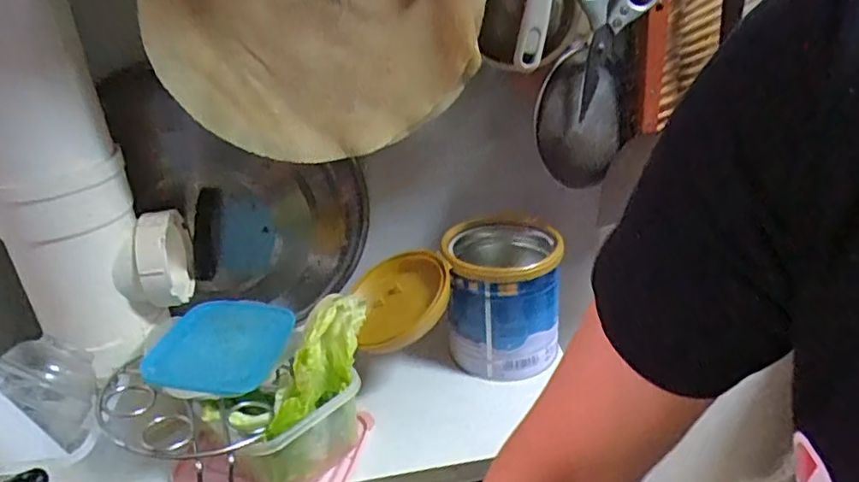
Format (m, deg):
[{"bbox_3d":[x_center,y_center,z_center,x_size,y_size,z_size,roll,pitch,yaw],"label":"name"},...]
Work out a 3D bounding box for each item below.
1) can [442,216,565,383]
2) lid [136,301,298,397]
[{"bbox_3d":[0.082,0.060,0.703,0.125,0.138,0.131,-3,27,2],"label":"can"},{"bbox_3d":[-0.195,0.096,0.588,0.109,0.010,0.153,12,23,-3],"label":"lid"}]

